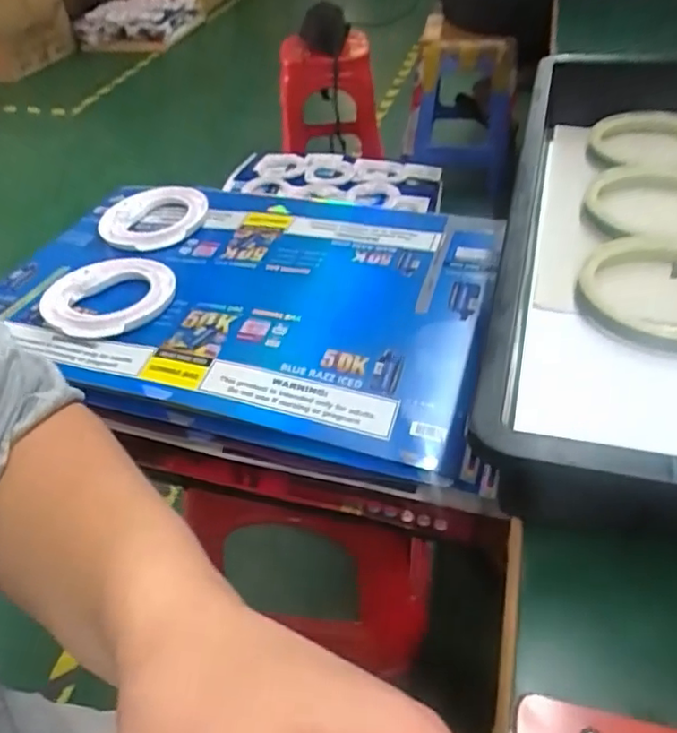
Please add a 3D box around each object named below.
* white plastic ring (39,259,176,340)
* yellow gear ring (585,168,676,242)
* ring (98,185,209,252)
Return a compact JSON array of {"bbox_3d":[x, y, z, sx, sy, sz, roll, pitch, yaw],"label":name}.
[{"bbox_3d":[-0.242,-0.076,0.664,0.137,0.025,0.137,-3,43,3],"label":"white plastic ring"},{"bbox_3d":[0.280,-0.134,0.524,0.125,0.015,0.120,-3,43,3],"label":"yellow gear ring"},{"bbox_3d":[-0.233,-0.192,0.788,0.127,0.021,0.127,-3,43,3],"label":"ring"}]

